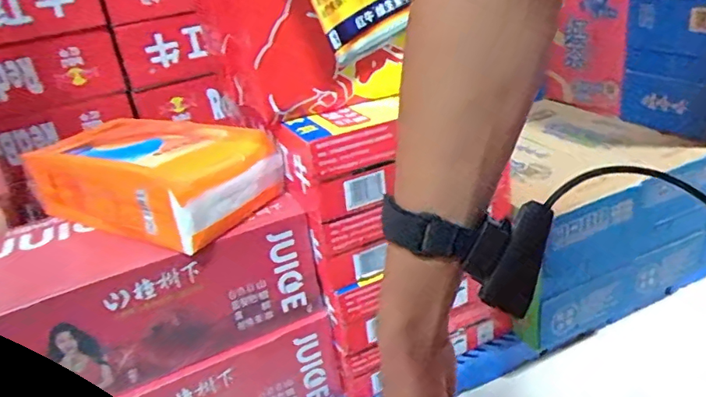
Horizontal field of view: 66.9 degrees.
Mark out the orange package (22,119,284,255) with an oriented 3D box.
[{"bbox_3d":[-0.251,-0.034,0.665,0.298,0.086,0.168,10,33,29],"label":"orange package"}]

